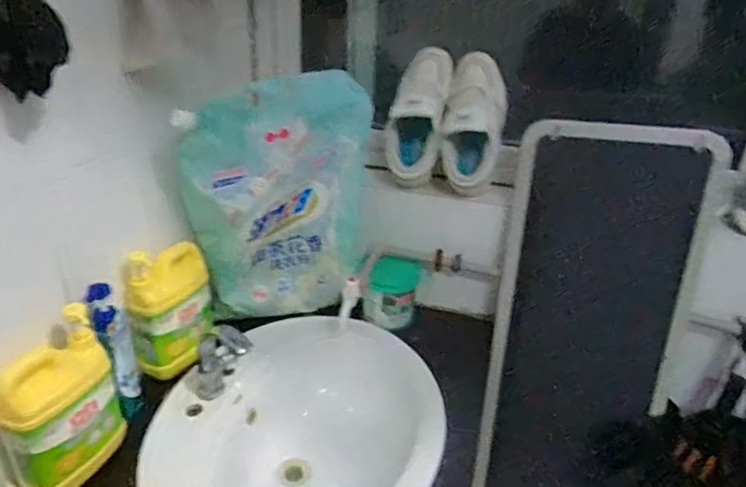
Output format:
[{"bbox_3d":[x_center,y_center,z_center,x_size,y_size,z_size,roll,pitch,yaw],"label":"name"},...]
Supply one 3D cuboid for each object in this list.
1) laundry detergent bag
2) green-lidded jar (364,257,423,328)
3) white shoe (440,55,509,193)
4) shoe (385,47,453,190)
[{"bbox_3d":[-0.170,-0.064,1.048,0.347,0.446,0.069,-10,30,-22],"label":"laundry detergent bag"},{"bbox_3d":[0.043,0.099,1.136,0.087,0.130,0.087,2,28,-1],"label":"green-lidded jar"},{"bbox_3d":[0.193,-0.229,1.064,0.120,0.268,0.106,3,5,1],"label":"white shoe"},{"bbox_3d":[0.091,-0.246,1.072,0.109,0.271,0.112,16,9,24],"label":"shoe"}]

